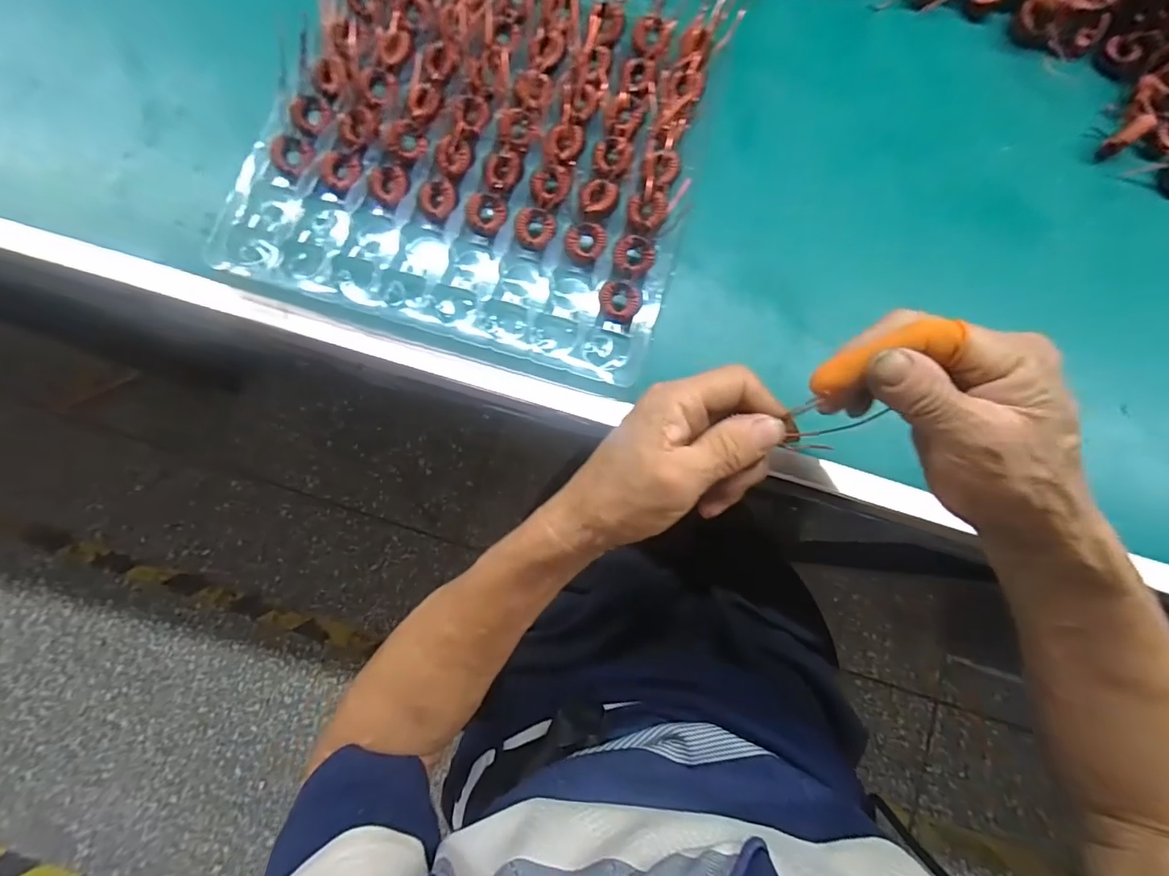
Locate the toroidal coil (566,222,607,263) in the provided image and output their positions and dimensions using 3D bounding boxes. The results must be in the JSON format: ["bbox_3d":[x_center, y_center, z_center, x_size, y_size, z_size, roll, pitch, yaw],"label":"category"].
[{"bbox_3d":[0.001,-0.129,0.330,0.027,0.007,0.023,-12,82,2],"label":"toroidal coil"}]

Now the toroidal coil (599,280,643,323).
[{"bbox_3d":[0.023,-0.088,0.323,0.027,0.009,0.024,14,84,5],"label":"toroidal coil"}]

